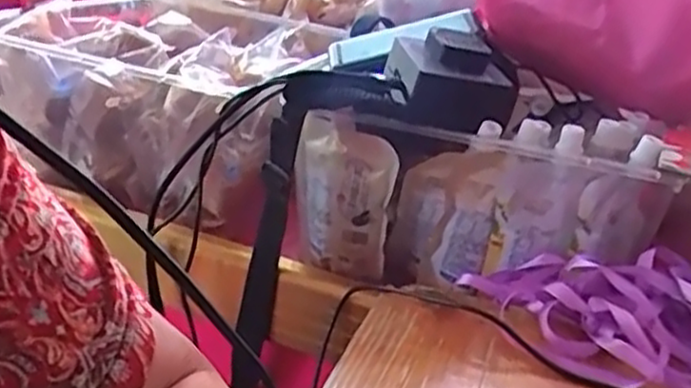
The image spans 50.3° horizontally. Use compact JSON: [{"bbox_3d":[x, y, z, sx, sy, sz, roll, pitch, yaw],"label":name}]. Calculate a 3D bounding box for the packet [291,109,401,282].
[{"bbox_3d":[-0.006,0.003,0.569,0.083,0.125,0.018,14,25,18],"label":"packet"}]

